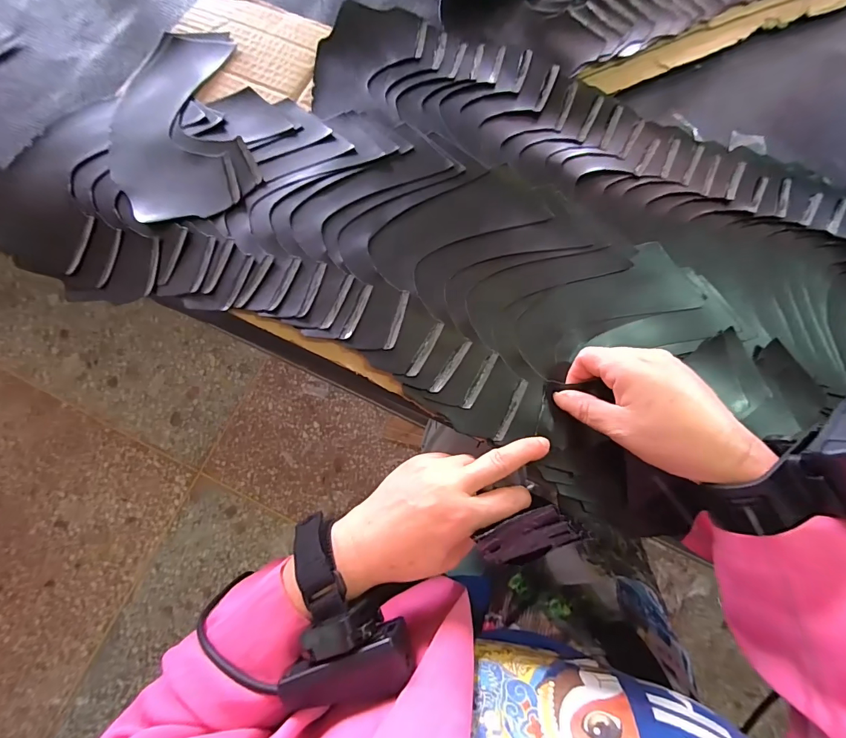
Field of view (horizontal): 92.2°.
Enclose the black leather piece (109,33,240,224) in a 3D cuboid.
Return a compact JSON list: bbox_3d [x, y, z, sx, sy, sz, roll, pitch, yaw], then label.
[{"bbox_3d":[-0.212,-0.210,0.346,0.098,0.005,0.196,-8,74,-2],"label":"black leather piece"}]

